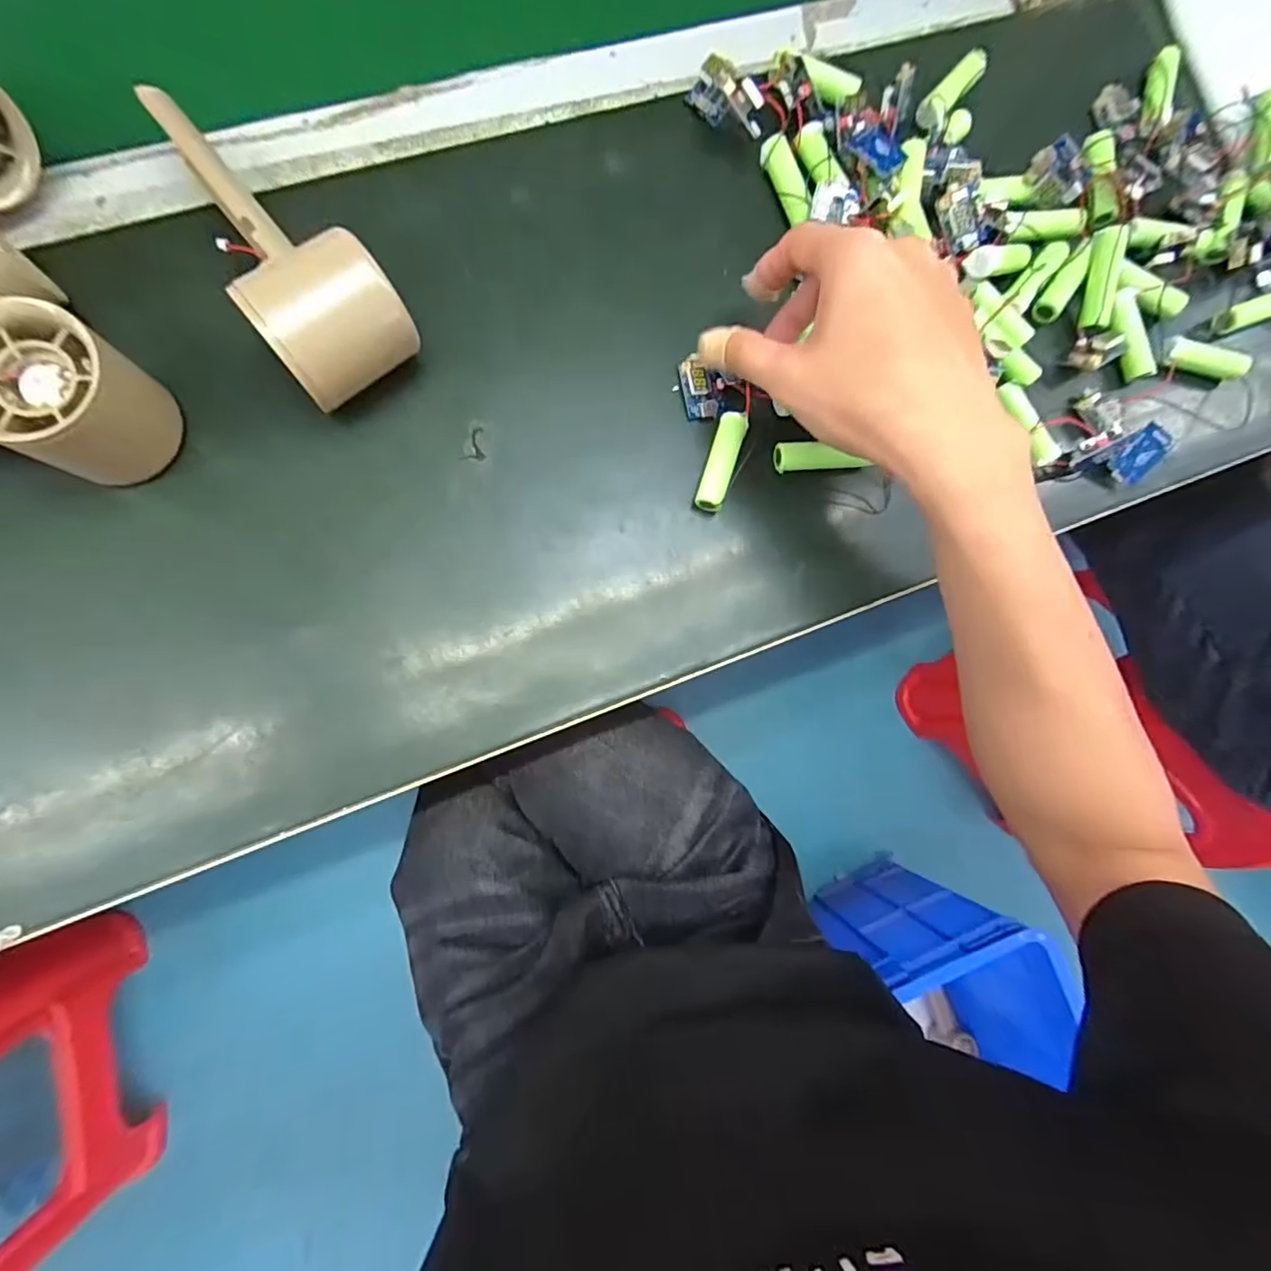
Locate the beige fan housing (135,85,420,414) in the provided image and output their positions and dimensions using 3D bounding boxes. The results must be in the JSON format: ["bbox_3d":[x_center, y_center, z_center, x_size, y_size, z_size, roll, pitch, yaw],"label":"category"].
[{"bbox_3d":[-0.168,-0.179,0.267,0.060,0.053,0.161,-38,91,-8],"label":"beige fan housing"}]

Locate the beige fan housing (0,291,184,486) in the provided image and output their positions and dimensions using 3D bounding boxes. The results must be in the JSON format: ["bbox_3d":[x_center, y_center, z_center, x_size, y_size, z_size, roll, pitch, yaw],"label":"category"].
[{"bbox_3d":[-0.288,-0.095,0.245,0.162,0.059,0.062,1,85,-6],"label":"beige fan housing"}]

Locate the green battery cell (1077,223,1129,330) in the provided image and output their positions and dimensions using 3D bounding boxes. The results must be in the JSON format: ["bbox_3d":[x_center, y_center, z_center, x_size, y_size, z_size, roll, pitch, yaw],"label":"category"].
[{"bbox_3d":[0.260,-0.197,0.326,0.016,0.015,0.051,-1,104,-6],"label":"green battery cell"}]

